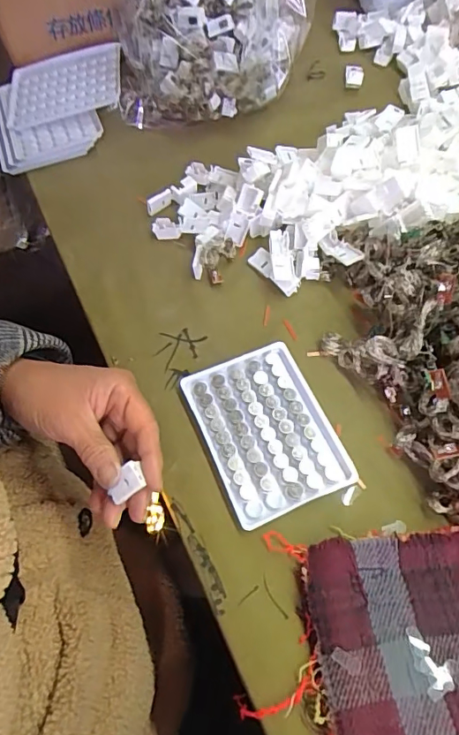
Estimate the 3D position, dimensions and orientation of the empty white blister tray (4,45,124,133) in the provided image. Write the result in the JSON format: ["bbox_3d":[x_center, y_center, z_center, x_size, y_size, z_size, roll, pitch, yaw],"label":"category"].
[{"bbox_3d":[-0.182,-0.312,0.551,0.128,0.008,0.100,-14,65,7],"label":"empty white blister tray"}]

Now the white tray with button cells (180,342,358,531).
[{"bbox_3d":[0.029,0.048,0.389,0.093,0.009,0.128,-21,64,-10],"label":"white tray with button cells"}]

